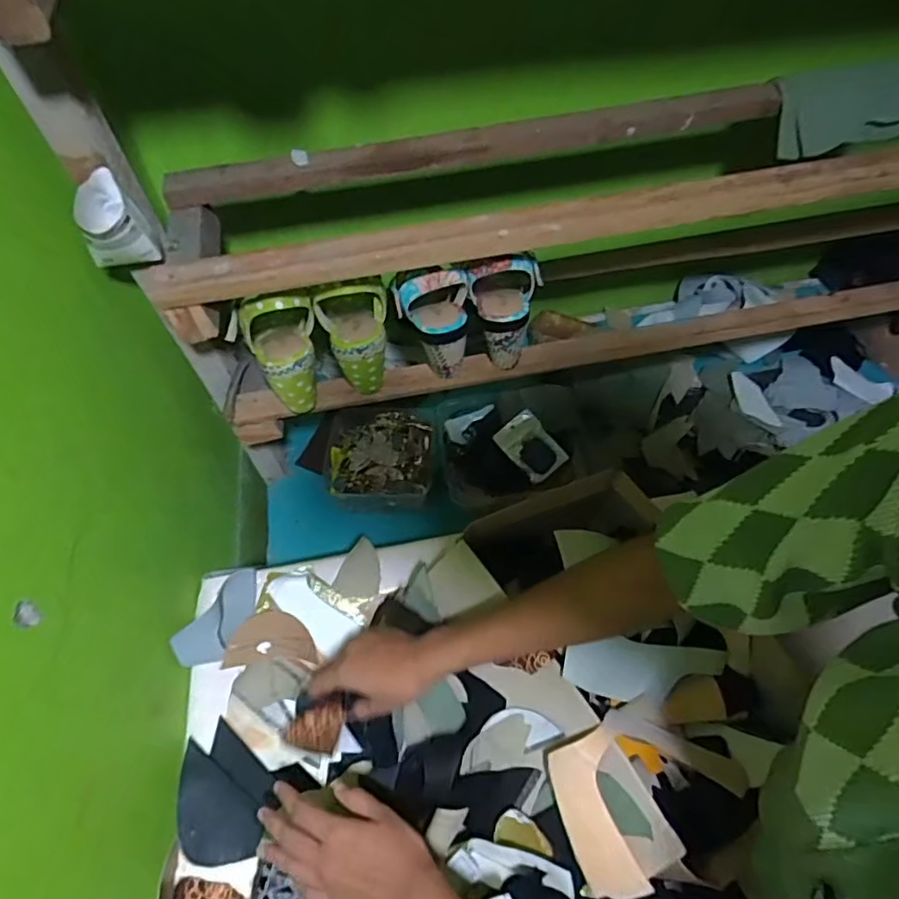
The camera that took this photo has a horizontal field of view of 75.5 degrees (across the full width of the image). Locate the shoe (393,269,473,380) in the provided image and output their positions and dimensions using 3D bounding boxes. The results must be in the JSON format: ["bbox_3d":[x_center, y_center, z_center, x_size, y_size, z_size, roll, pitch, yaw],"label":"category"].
[{"bbox_3d":[-0.016,-0.151,0.672,0.084,0.133,0.080,-5,56,0],"label":"shoe"}]

